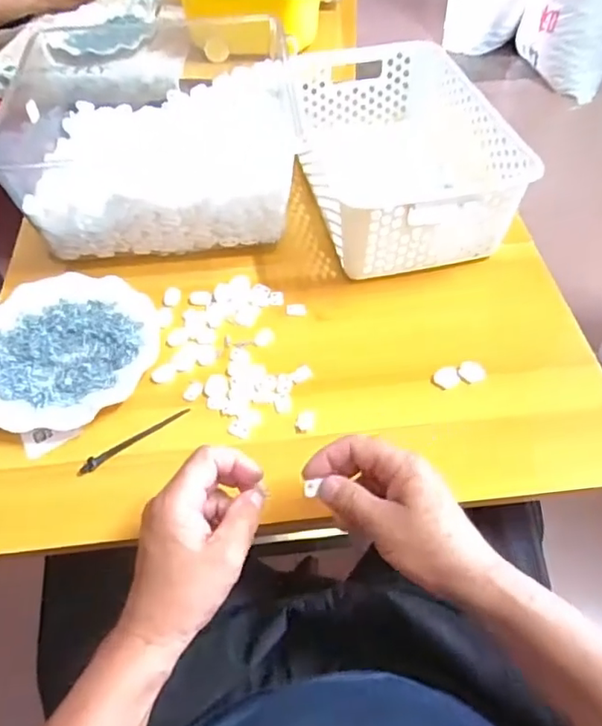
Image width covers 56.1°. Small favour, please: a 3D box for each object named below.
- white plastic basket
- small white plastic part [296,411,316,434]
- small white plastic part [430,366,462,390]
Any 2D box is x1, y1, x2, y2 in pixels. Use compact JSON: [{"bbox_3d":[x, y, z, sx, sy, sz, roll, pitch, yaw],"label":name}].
[{"bbox_3d":[0.111,-0.246,0.668,0.196,0.116,0.313,-10,52,-6],"label":"white plastic basket"},{"bbox_3d":[0.004,0.053,0.509,0.016,0.004,0.022,8,52,7],"label":"small white plastic part"},{"bbox_3d":[0.137,0.014,0.531,0.026,0.010,0.019,-14,53,-9],"label":"small white plastic part"}]

